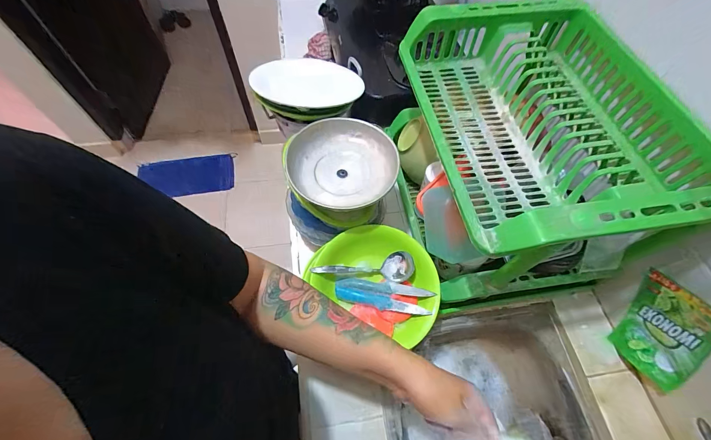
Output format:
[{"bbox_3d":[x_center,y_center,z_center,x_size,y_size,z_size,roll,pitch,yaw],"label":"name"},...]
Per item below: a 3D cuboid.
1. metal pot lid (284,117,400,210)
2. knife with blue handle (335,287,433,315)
[{"bbox_3d":[-0.023,-0.111,0.581,0.207,0.049,0.179,-5,62,-6],"label":"metal pot lid"},{"bbox_3d":[0.045,0.145,0.541,0.164,0.022,0.024,14,61,4],"label":"knife with blue handle"}]

